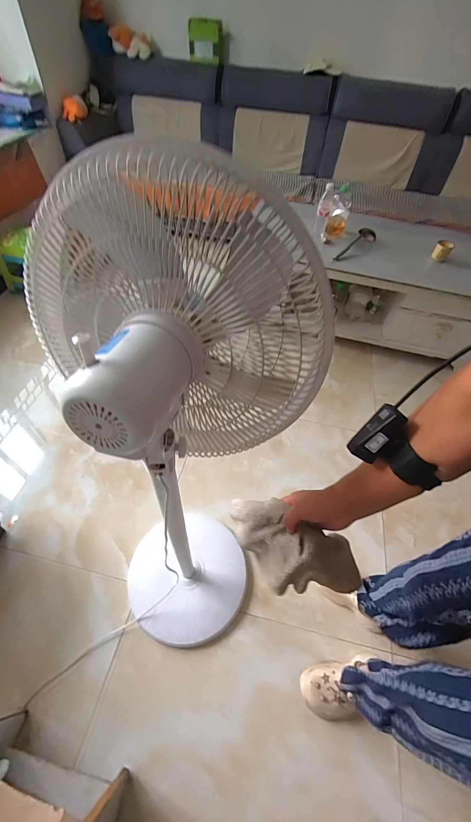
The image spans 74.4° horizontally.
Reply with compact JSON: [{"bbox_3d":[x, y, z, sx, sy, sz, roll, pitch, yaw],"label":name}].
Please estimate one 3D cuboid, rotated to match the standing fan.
[{"bbox_3d":[-0.139,0.190,0.633,0.369,1.046,0.340,28,56,16],"label":"standing fan"}]

